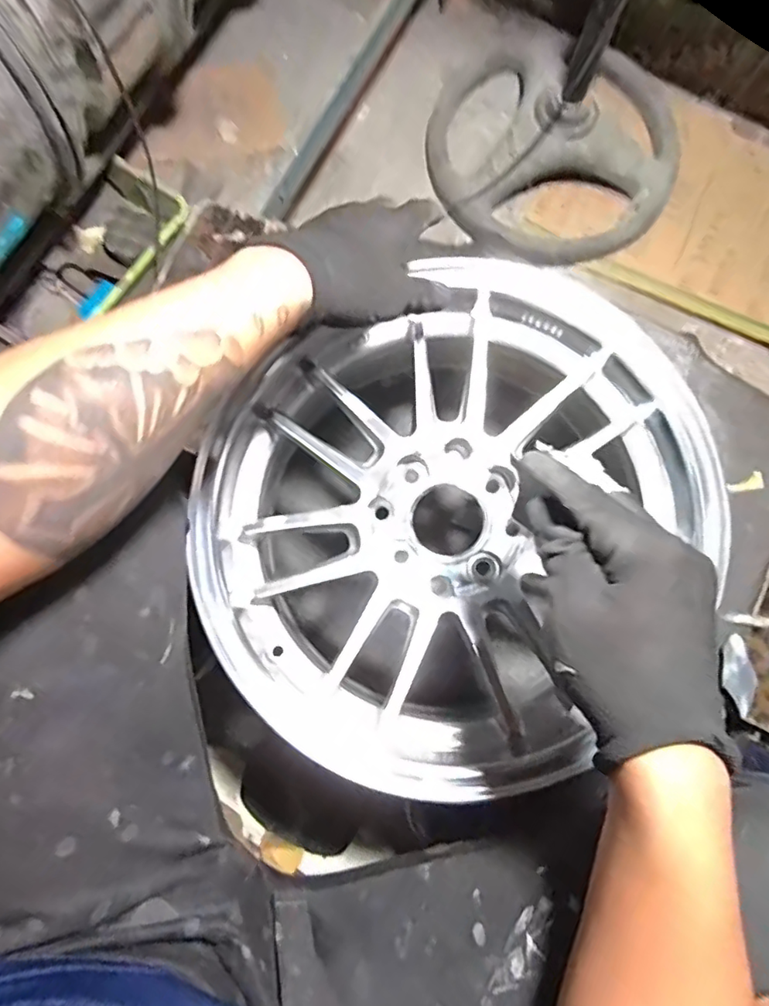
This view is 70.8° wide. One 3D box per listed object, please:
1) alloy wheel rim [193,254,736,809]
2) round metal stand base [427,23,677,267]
[{"bbox_3d":[0.055,0.011,0.503,0.361,0.190,0.410,42,82,7],"label":"alloy wheel rim"},{"bbox_3d":[0.280,-0.598,0.862,0.393,0.094,0.414,0,79,0],"label":"round metal stand base"}]

